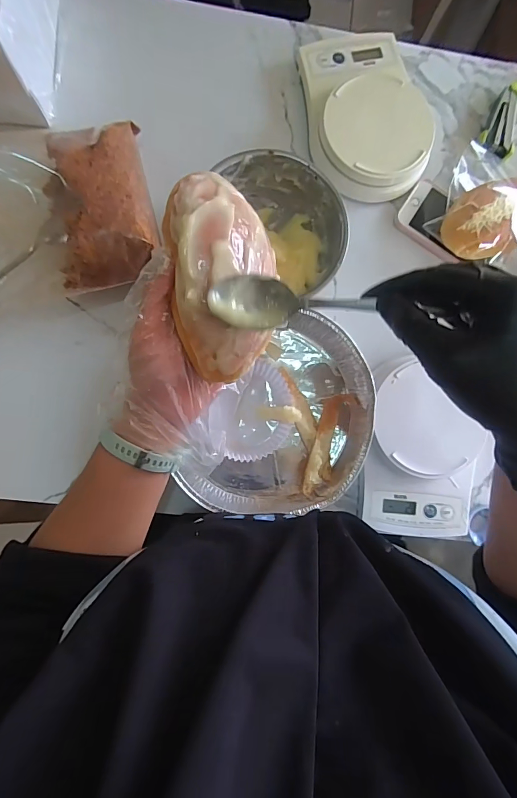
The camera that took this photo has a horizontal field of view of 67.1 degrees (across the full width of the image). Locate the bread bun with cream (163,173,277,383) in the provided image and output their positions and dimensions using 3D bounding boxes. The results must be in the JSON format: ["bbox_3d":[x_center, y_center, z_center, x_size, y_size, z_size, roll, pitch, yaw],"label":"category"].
[{"bbox_3d":[-0.023,-0.082,0.265,0.067,0.032,0.135,-5,97,-5],"label":"bread bun with cream"}]

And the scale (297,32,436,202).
[{"bbox_3d":[0.122,-0.328,0.450,0.129,0.038,0.192,-15,88,-6],"label":"scale"}]

